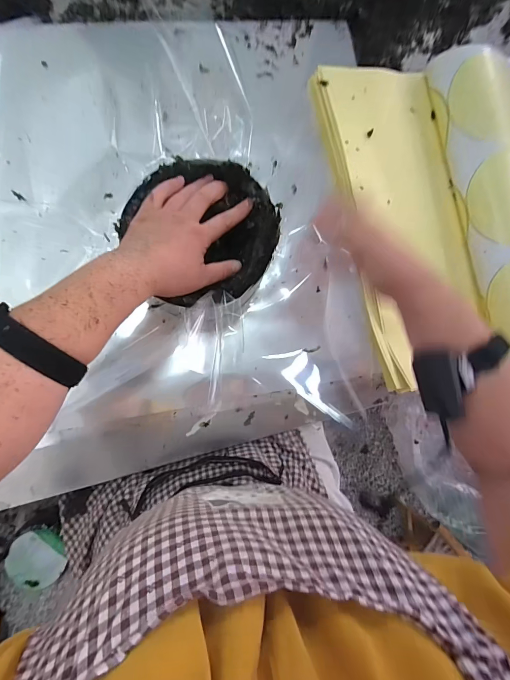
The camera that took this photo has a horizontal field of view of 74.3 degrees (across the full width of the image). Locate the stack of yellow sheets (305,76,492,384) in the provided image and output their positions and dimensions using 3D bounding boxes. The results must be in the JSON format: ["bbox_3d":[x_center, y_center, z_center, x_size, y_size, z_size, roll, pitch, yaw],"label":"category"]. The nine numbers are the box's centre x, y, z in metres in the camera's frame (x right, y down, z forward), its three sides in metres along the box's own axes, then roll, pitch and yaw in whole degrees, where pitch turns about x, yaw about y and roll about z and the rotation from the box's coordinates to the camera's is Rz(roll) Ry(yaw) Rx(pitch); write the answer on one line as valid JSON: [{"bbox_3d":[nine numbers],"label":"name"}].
[{"bbox_3d":[0.233,-0.183,0.508,0.203,0.033,0.475,-12,87,-8],"label":"stack of yellow sheets"}]

